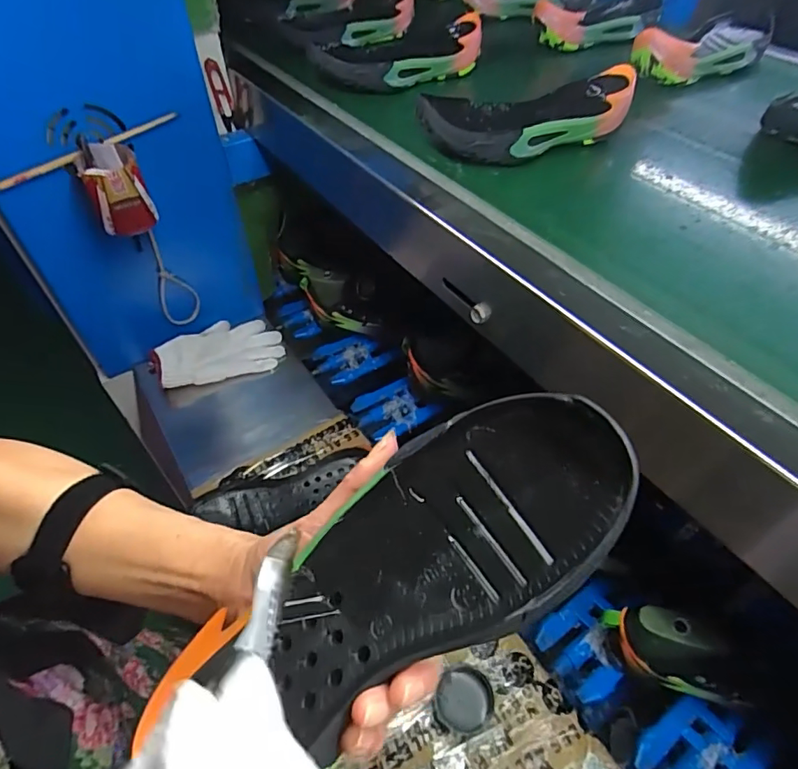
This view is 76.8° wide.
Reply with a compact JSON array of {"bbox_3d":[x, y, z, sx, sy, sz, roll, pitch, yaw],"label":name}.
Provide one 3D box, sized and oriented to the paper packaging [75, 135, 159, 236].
[{"bbox_3d":[-0.345,-0.238,0.615,0.063,0.090,0.063,-28,52,-25],"label":"paper packaging"}]

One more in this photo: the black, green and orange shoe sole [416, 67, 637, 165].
[{"bbox_3d":[0.131,-0.269,0.514,0.229,0.056,0.107,-5,46,-6],"label":"black, green and orange shoe sole"}]

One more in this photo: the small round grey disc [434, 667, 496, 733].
[{"bbox_3d":[0.067,0.322,0.513,0.059,0.017,0.054,0,45,0],"label":"small round grey disc"}]

